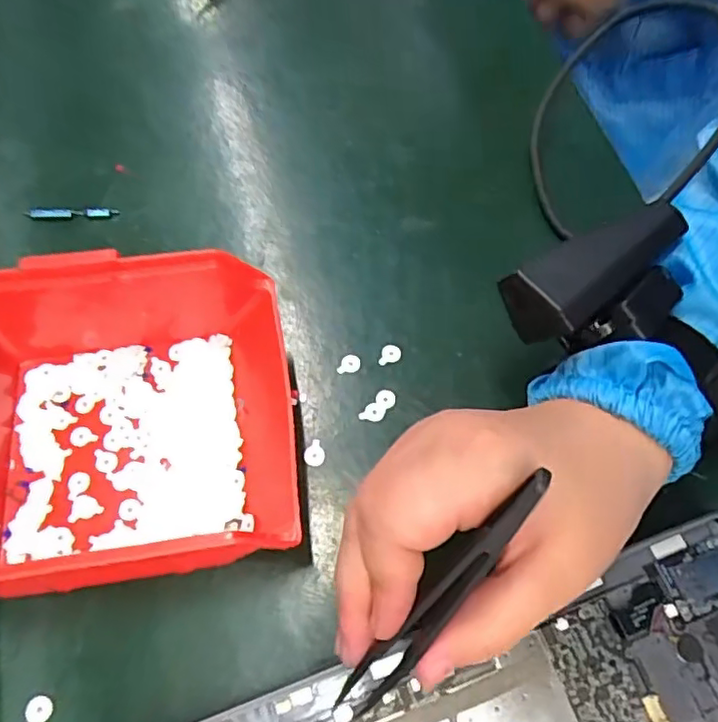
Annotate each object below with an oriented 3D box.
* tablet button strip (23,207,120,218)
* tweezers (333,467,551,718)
[{"bbox_3d":[-0.157,-0.080,0.334,0.048,0.007,0.006,-4,62,-1],"label":"tablet button strip"},{"bbox_3d":[0.022,0.077,0.186,0.011,0.016,0.111,39,114,20],"label":"tweezers"}]

